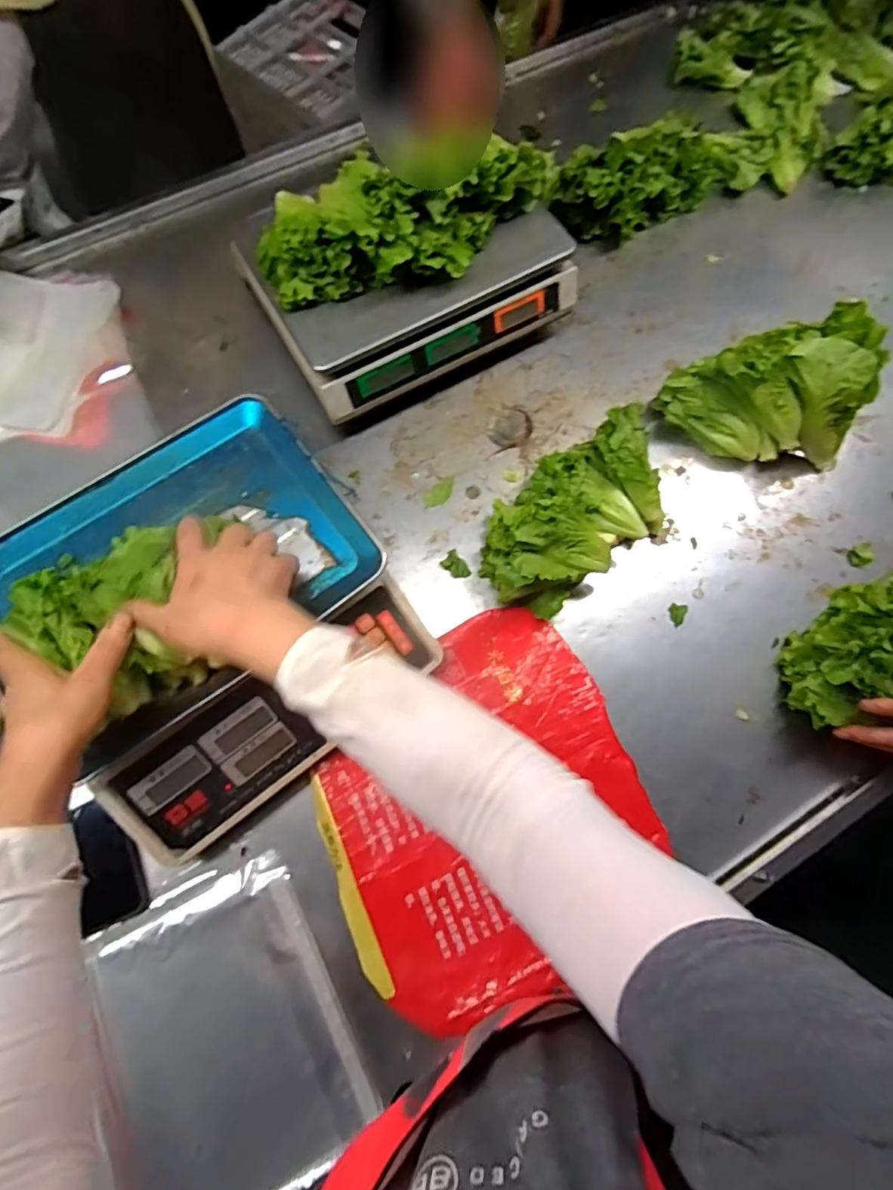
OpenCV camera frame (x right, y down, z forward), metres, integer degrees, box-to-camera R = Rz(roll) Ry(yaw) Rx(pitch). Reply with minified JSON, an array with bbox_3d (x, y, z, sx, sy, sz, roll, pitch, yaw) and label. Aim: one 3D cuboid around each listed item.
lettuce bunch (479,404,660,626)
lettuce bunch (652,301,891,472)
[{"bbox_3d":[0.136,-0.088,0.564,0.234,0.090,0.136,-38,77,-12],"label":"lettuce bunch"},{"bbox_3d":[0.363,-0.235,0.598,0.219,0.115,0.135,3,73,0],"label":"lettuce bunch"}]

